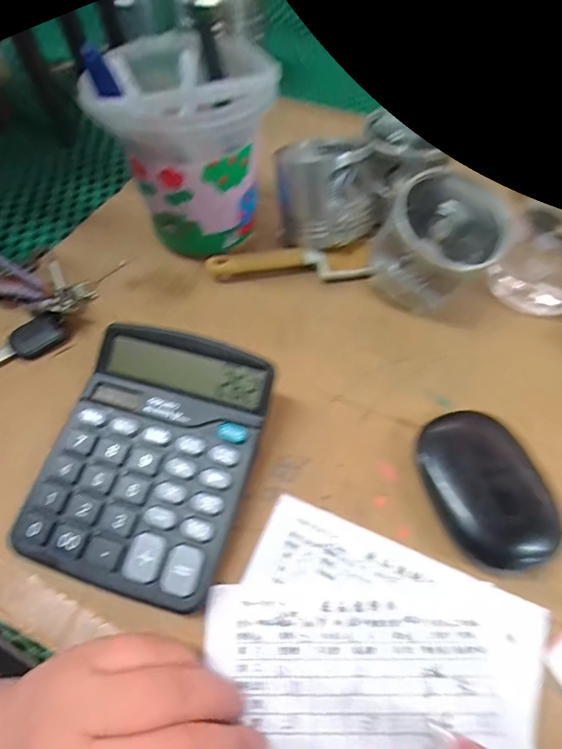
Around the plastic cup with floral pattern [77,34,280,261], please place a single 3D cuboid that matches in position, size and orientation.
[{"bbox_3d":[-0.071,-0.175,0.327,0.122,0.132,0.128,0,58,-1],"label":"plastic cup with floral pattern"}]

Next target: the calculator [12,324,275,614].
[{"bbox_3d":[-0.075,0.046,0.239,0.112,0.046,0.138,15,59,9],"label":"calculator"}]

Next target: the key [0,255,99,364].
[{"bbox_3d":[-0.211,-0.063,0.320,0.107,0.029,0.115,-27,62,-17],"label":"key"}]

